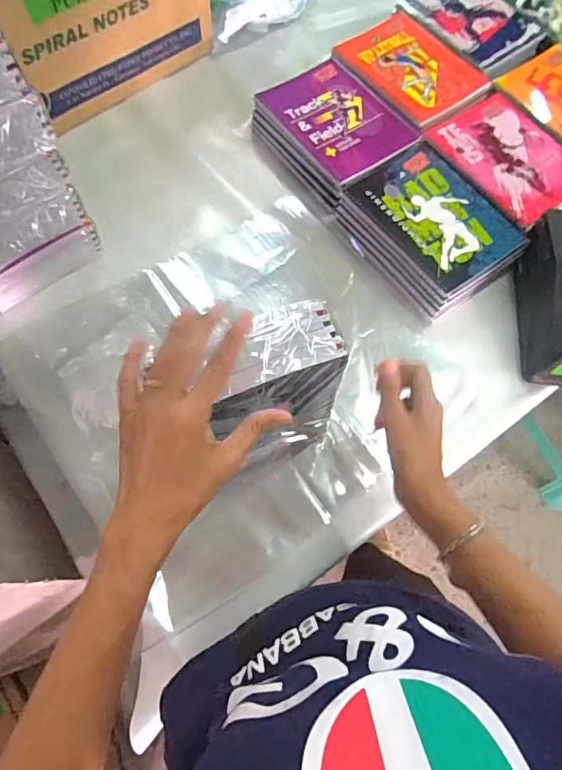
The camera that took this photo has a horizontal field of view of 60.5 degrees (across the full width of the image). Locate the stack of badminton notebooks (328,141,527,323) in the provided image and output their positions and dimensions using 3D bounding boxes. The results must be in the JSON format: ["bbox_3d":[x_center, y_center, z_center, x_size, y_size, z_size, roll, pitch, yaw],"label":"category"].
[{"bbox_3d":[0.199,-0.211,0.648,0.164,0.053,0.208,-35,74,-15],"label":"stack of badminton notebooks"}]

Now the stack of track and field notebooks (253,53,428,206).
[{"bbox_3d":[0.074,-0.367,0.694,0.163,0.046,0.195,-38,74,-16],"label":"stack of track and field notebooks"}]

